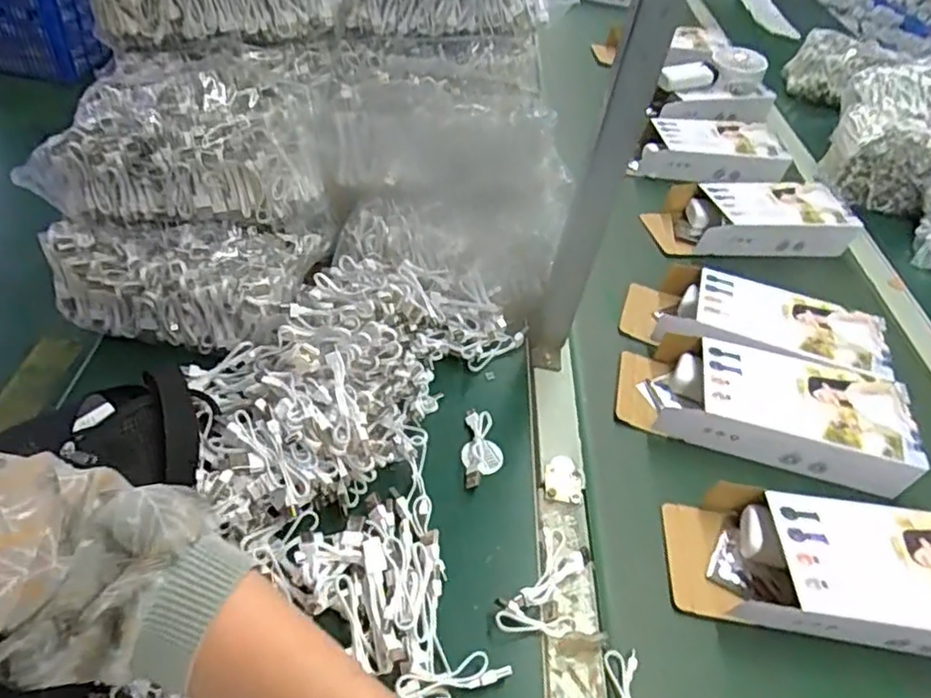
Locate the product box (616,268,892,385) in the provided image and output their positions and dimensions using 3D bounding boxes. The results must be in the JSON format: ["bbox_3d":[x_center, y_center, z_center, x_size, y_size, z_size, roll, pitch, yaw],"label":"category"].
[{"bbox_3d":[0.297,-0.021,0.675,0.250,0.053,0.114,16,44,10],"label":"product box"}]

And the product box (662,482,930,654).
[{"bbox_3d":[0.287,0.167,0.485,0.255,0.047,0.102,10,43,4],"label":"product box"}]

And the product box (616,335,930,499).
[{"bbox_3d":[0.275,0.051,0.601,0.251,0.053,0.103,14,44,9],"label":"product box"}]

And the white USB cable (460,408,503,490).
[{"bbox_3d":[0.015,0.082,0.542,0.033,0.021,0.077,6,43,0],"label":"white USB cable"}]

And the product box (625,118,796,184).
[{"bbox_3d":[0.351,-0.295,0.953,0.219,0.055,0.102,2,43,-4],"label":"product box"}]

